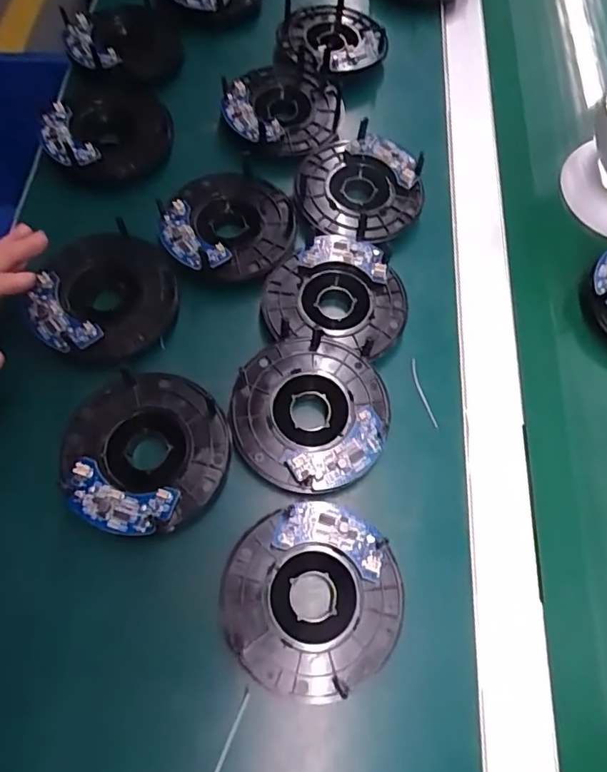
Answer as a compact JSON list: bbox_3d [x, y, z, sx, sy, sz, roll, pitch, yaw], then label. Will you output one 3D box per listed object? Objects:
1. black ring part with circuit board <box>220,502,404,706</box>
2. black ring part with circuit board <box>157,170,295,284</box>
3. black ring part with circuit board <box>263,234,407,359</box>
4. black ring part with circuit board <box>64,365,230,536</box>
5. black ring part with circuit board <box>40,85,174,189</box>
[{"bbox_3d":[0.004,0.124,0.299,0.098,0.031,0.101,1,66,-3],"label":"black ring part with circuit board"},{"bbox_3d":[-0.055,-0.129,0.395,0.093,0.018,0.105,20,66,6],"label":"black ring part with circuit board"},{"bbox_3d":[0.025,-0.070,0.376,0.098,0.018,0.092,12,66,2],"label":"black ring part with circuit board"},{"bbox_3d":[-0.098,0.042,0.329,0.098,0.029,0.101,1,66,-3],"label":"black ring part with circuit board"},{"bbox_3d":[-0.159,-0.208,0.421,0.099,0.017,0.103,1,66,-3],"label":"black ring part with circuit board"}]

